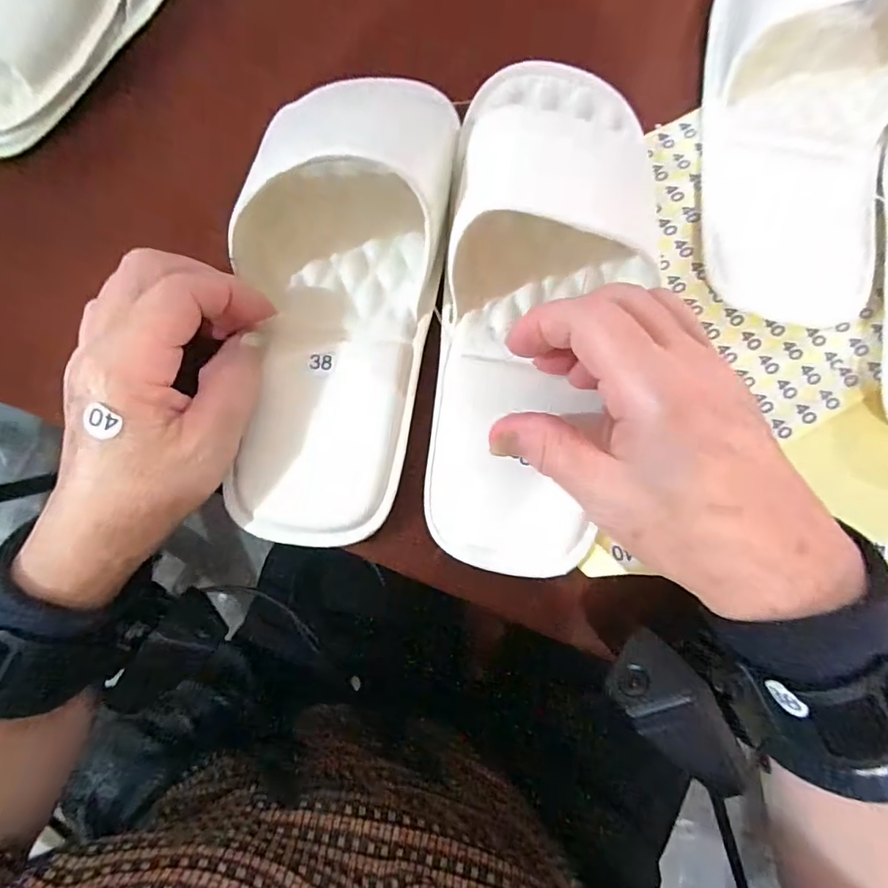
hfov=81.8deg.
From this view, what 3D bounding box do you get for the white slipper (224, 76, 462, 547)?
[{"bbox_3d":[-0.049,-0.074,0.220,0.094,0.050,0.226,4,81,0],"label":"white slipper"}]

